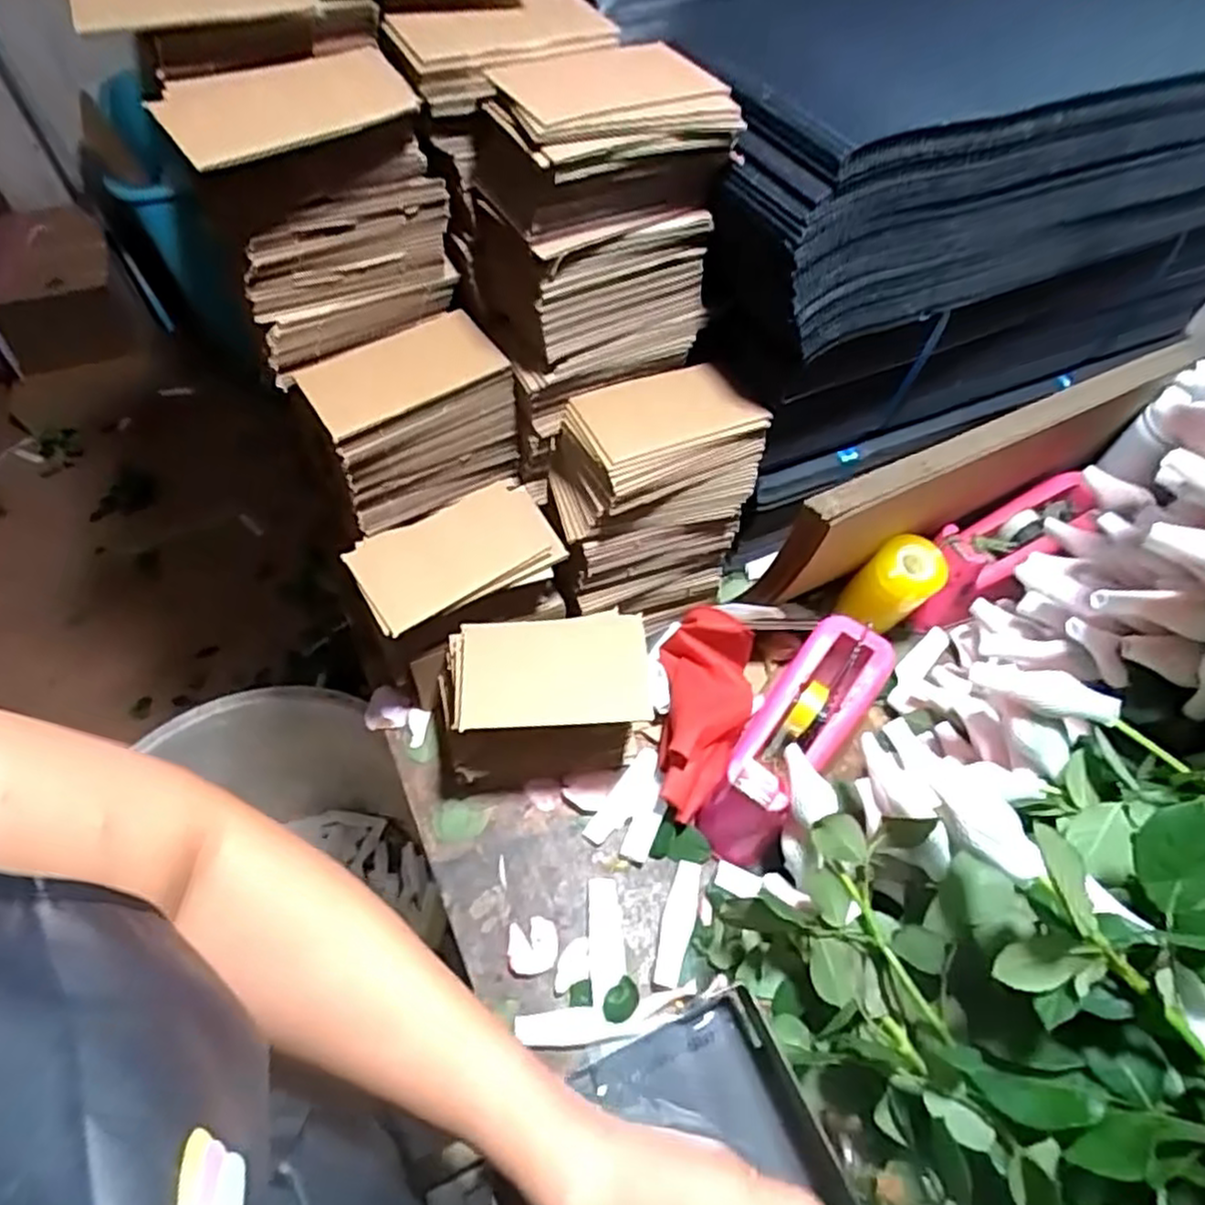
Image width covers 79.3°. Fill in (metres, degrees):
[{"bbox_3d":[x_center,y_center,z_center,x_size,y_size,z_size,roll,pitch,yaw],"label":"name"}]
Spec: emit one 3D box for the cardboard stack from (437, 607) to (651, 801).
[{"bbox_3d":[-0.053,0.082,0.602,0.169,0.109,0.106,-5,57,-5],"label":"cardboard stack"}]

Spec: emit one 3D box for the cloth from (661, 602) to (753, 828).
[{"bbox_3d":[0.090,0.091,0.615,0.077,0.046,0.173,5,57,1],"label":"cloth"}]

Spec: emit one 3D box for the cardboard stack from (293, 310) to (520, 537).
[{"bbox_3d":[-0.145,-0.139,0.575,0.142,0.109,0.083,-25,61,-18],"label":"cardboard stack"}]

